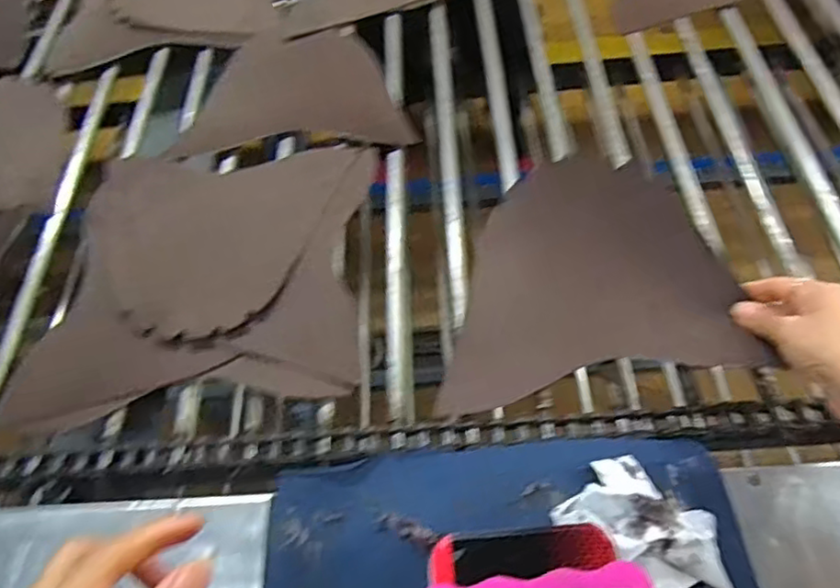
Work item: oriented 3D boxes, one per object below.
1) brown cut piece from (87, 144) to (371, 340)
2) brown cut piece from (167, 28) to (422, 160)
[{"bbox_3d":[-0.199,-0.057,0.607,0.259,0.017,0.223,-1,53,0],"label":"brown cut piece"},{"bbox_3d":[-0.129,-0.237,0.727,0.241,0.012,0.203,-1,58,5],"label":"brown cut piece"}]

